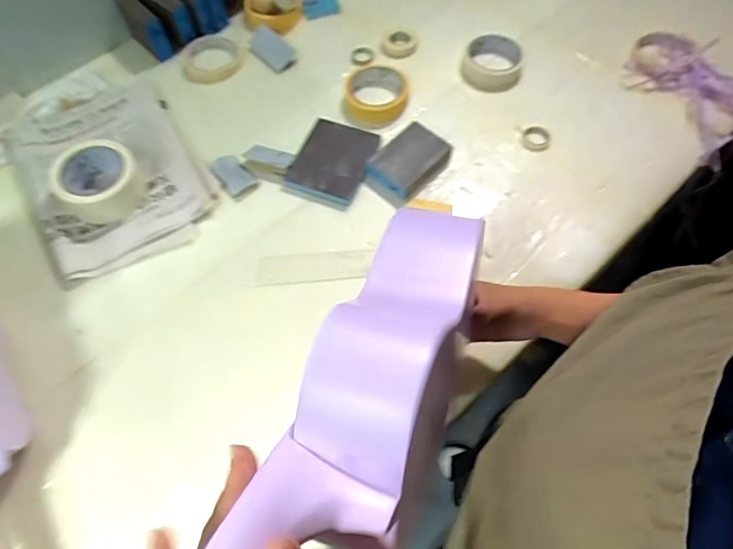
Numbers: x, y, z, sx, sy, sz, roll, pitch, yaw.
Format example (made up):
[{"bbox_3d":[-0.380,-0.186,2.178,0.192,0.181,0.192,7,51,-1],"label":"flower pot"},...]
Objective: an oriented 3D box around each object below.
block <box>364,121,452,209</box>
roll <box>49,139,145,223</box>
[{"bbox_3d":[0.053,-0.146,0.650,0.105,0.036,0.074,-38,68,-17],"label":"block"},{"bbox_3d":[-0.346,-0.123,0.639,0.101,0.059,0.084,-40,68,-17],"label":"roll"}]

